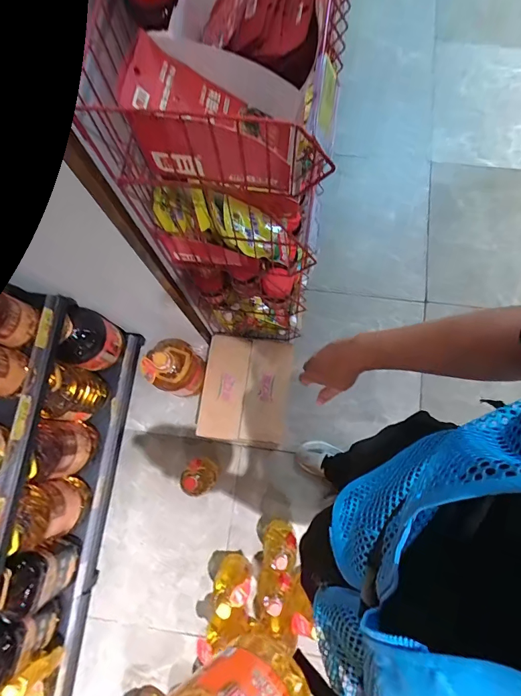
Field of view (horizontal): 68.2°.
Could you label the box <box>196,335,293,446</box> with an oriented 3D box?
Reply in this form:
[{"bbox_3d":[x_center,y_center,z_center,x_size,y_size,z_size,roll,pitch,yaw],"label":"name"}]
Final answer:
[{"bbox_3d":[-0.047,0.145,1.288,0.272,0.166,0.324,7,78,3],"label":"box"}]

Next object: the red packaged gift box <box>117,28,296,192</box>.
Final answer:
[{"bbox_3d":[-0.052,-0.273,0.453,0.177,0.100,0.105,10,78,4],"label":"red packaged gift box"}]

